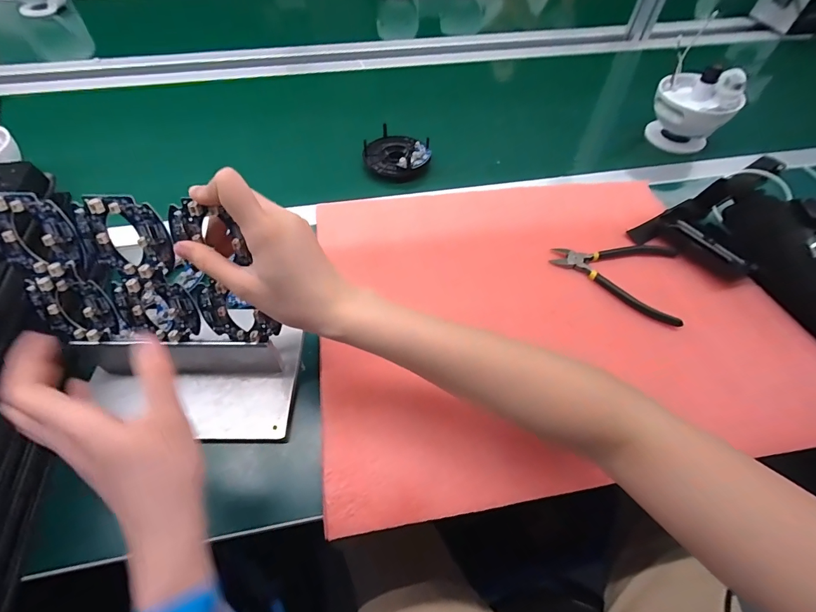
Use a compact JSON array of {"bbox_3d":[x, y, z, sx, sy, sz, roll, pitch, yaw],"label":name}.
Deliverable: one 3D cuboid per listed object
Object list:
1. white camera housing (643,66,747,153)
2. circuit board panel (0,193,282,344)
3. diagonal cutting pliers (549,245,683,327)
[{"bbox_3d":[0.473,-0.326,0.641,0.124,0.124,0.094,30,60,19],"label":"white camera housing"},{"bbox_3d":[-0.213,-0.023,0.300,0.186,0.126,0.008,1,34,0],"label":"circuit board panel"},{"bbox_3d":[0.251,-0.046,0.462,0.144,0.019,0.127,17,57,11],"label":"diagonal cutting pliers"}]

